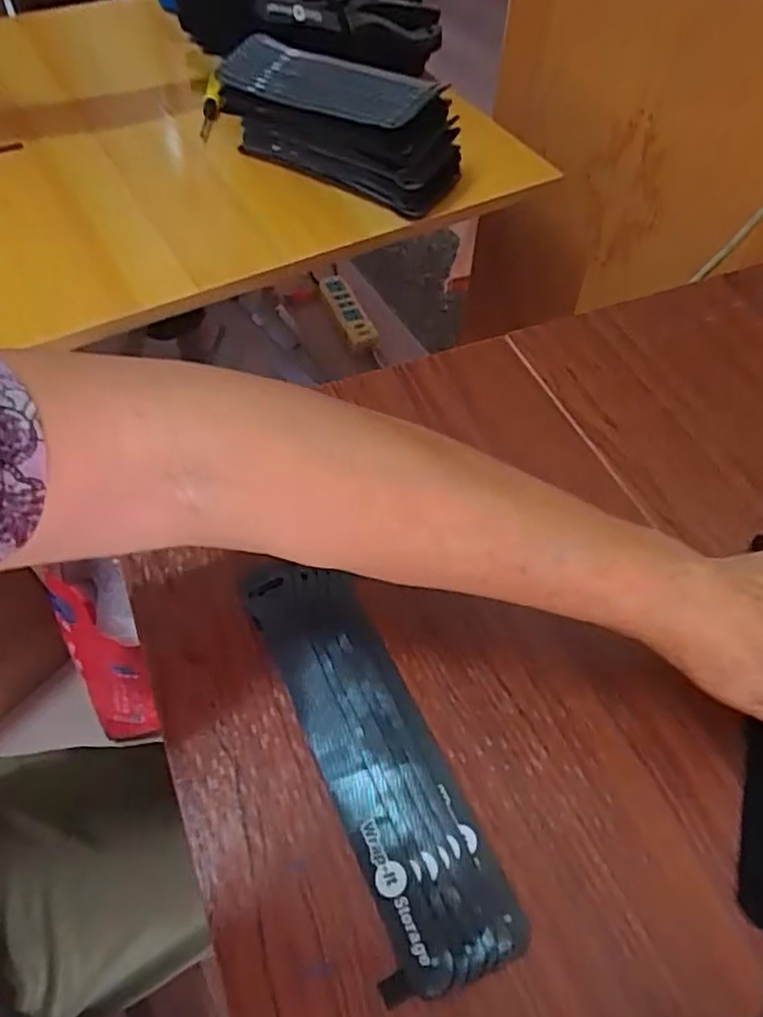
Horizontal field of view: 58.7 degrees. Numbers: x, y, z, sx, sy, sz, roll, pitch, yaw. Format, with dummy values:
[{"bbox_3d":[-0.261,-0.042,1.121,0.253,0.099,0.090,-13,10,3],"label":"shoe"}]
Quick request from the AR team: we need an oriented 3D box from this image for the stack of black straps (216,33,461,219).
[{"bbox_3d":[-0.045,-0.348,0.613,0.225,0.084,0.085,19,57,12],"label":"stack of black straps"}]

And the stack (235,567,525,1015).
[{"bbox_3d":[-0.006,0.108,0.313,0.058,0.009,0.196,-18,59,-15],"label":"stack"}]

